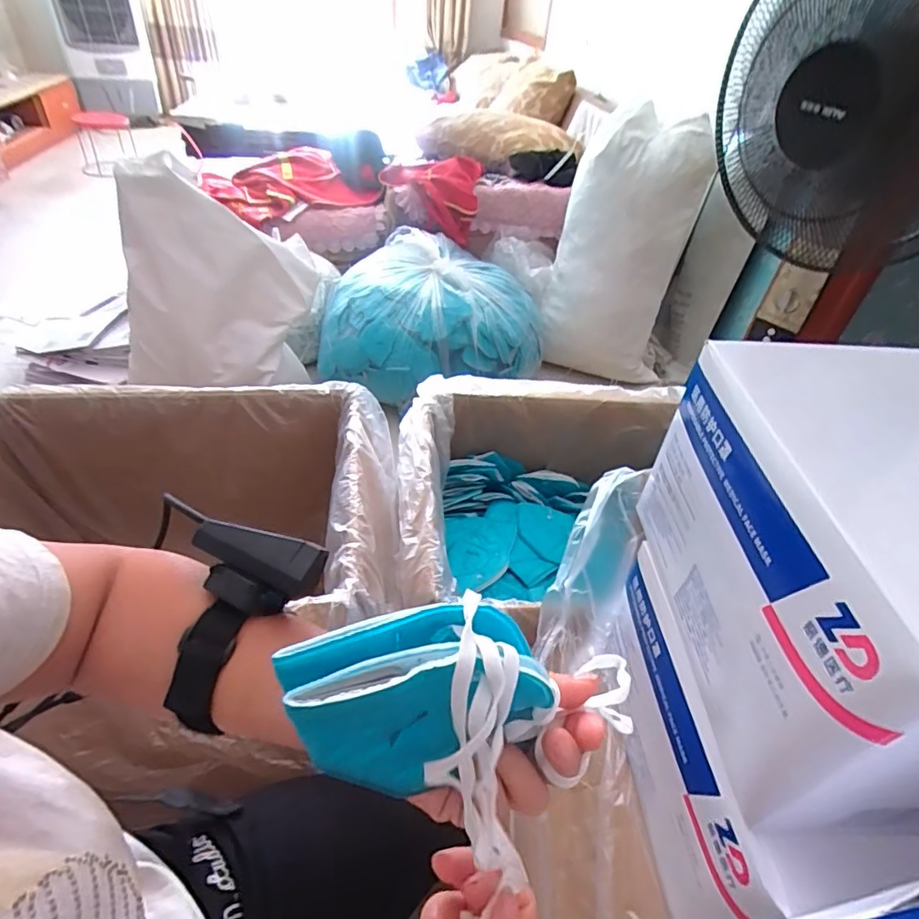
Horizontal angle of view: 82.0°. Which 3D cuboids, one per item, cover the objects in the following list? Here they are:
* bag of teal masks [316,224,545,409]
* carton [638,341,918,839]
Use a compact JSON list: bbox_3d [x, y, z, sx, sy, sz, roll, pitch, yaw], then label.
[{"bbox_3d":[-0.092,-0.462,1.724,0.715,0.335,0.494,-10,44,-18],"label":"bag of teal masks"},{"bbox_3d":[0.260,0.070,0.343,0.188,0.176,0.249,3,41,-4],"label":"carton"}]

